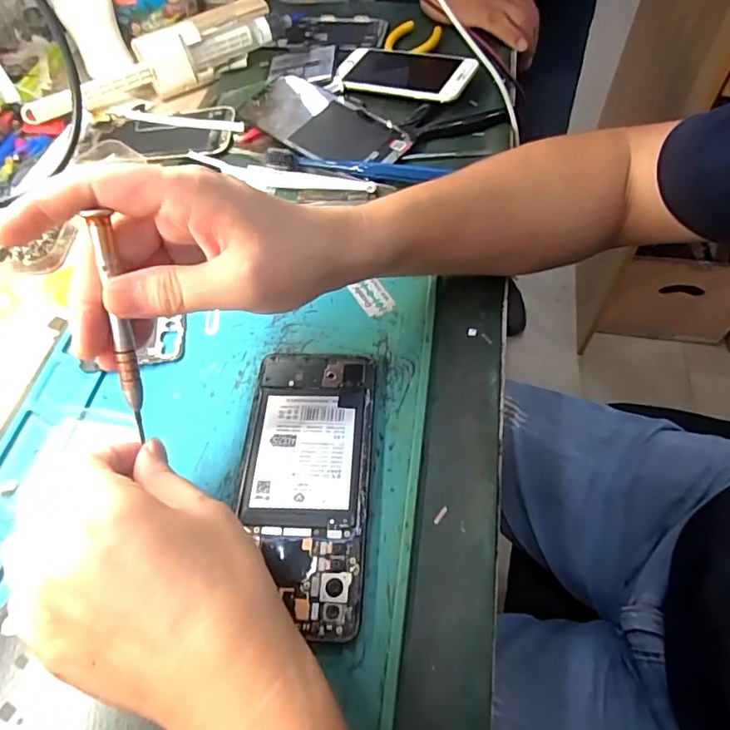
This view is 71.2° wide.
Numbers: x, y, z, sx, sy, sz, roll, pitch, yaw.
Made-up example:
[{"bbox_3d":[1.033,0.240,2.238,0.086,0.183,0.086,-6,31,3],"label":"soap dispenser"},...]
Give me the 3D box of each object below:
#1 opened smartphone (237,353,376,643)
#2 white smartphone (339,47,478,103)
[{"bbox_3d":[-0.032,0.060,0.280,0.068,0.008,0.154,1,57,3],"label":"opened smartphone"},{"bbox_3d":[0.037,-0.284,0.494,0.136,0.008,0.078,28,65,26],"label":"white smartphone"}]

